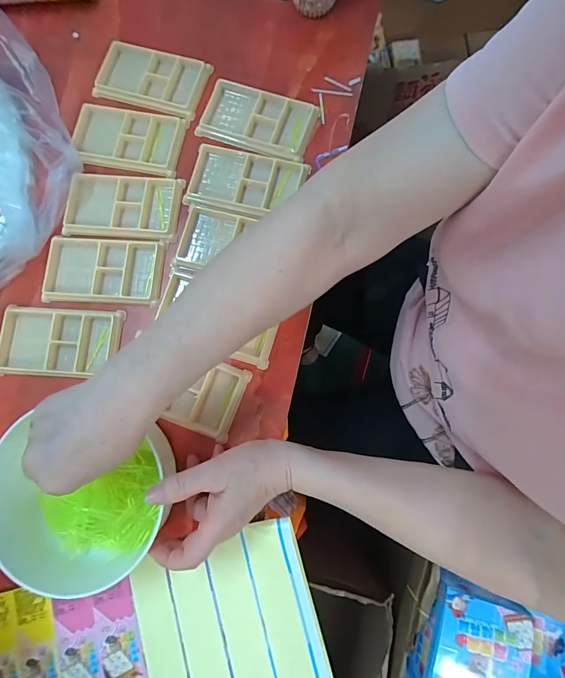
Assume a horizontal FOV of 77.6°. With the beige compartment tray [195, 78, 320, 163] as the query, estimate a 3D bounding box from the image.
[{"bbox_3d":[-0.031,-0.268,0.432,0.133,0.012,0.076,17,81,4],"label":"beige compartment tray"}]

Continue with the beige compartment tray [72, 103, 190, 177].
[{"bbox_3d":[-0.193,-0.249,0.433,0.133,0.014,0.078,10,80,3],"label":"beige compartment tray"}]

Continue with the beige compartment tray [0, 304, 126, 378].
[{"bbox_3d":[-0.249,0.003,0.399,0.132,0.018,0.078,2,80,2],"label":"beige compartment tray"}]

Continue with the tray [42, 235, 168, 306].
[{"bbox_3d":[-0.206,-0.081,0.408,0.132,0.010,0.077,3,80,2],"label":"tray"}]

